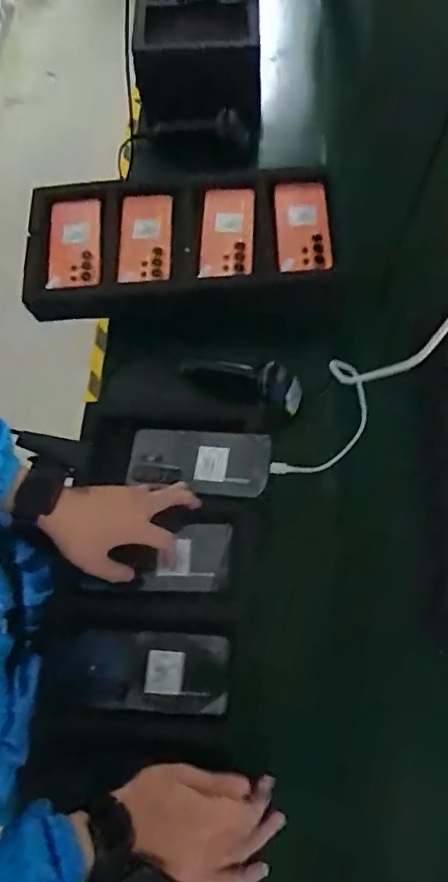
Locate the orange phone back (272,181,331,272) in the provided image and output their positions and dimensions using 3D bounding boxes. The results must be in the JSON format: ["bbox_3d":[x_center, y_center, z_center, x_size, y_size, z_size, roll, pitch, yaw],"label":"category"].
[{"bbox_3d":[0.121,-0.329,0.864,0.079,0.012,0.165,-7,73,14],"label":"orange phone back"}]

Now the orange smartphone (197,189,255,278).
[{"bbox_3d":[0.005,-0.324,0.864,0.080,0.016,0.185,2,67,2],"label":"orange smartphone"}]

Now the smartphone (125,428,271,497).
[{"bbox_3d":[-0.031,0.025,0.667,0.167,0.012,0.073,3,74,12],"label":"smartphone"}]

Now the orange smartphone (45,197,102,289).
[{"bbox_3d":[-0.227,-0.301,0.854,0.079,0.014,0.166,-3,67,0],"label":"orange smartphone"}]

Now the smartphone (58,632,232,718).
[{"bbox_3d":[-0.082,0.244,0.591,0.169,0.016,0.074,3,67,2],"label":"smartphone"}]

